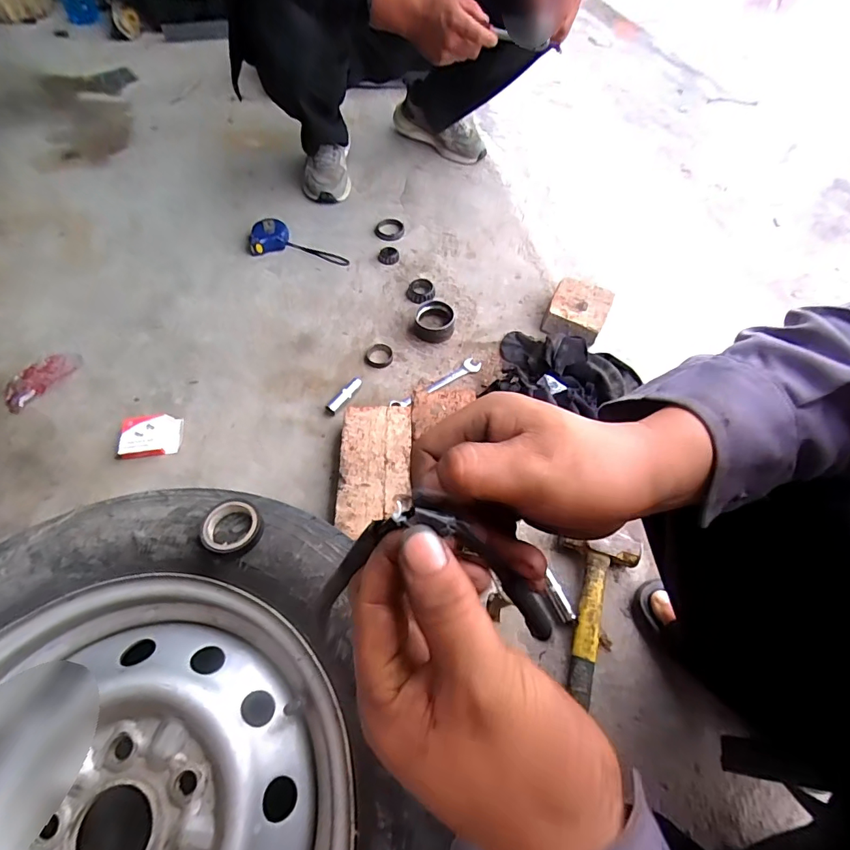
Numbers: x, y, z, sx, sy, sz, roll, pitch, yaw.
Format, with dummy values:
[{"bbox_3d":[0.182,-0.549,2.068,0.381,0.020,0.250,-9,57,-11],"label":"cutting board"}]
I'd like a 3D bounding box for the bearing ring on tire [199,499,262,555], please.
[{"bbox_3d":[-0.200,0.105,0.468,0.055,0.018,0.057,1,58,-1],"label":"bearing ring on tire"}]

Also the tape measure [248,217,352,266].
[{"bbox_3d":[-0.276,-0.403,0.998,0.225,0.033,0.099,9,58,4],"label":"tape measure"}]

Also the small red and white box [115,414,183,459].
[{"bbox_3d":[-0.452,0.017,0.746,0.089,0.021,0.070,-3,58,-4],"label":"small red and white box"}]

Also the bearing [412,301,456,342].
[{"bbox_3d":[0.018,-0.207,0.893,0.081,0.034,0.082,5,58,1],"label":"bearing"}]

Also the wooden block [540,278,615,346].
[{"bbox_3d":[0.299,-0.221,0.894,0.106,0.061,0.134,24,60,12],"label":"wooden block"}]

